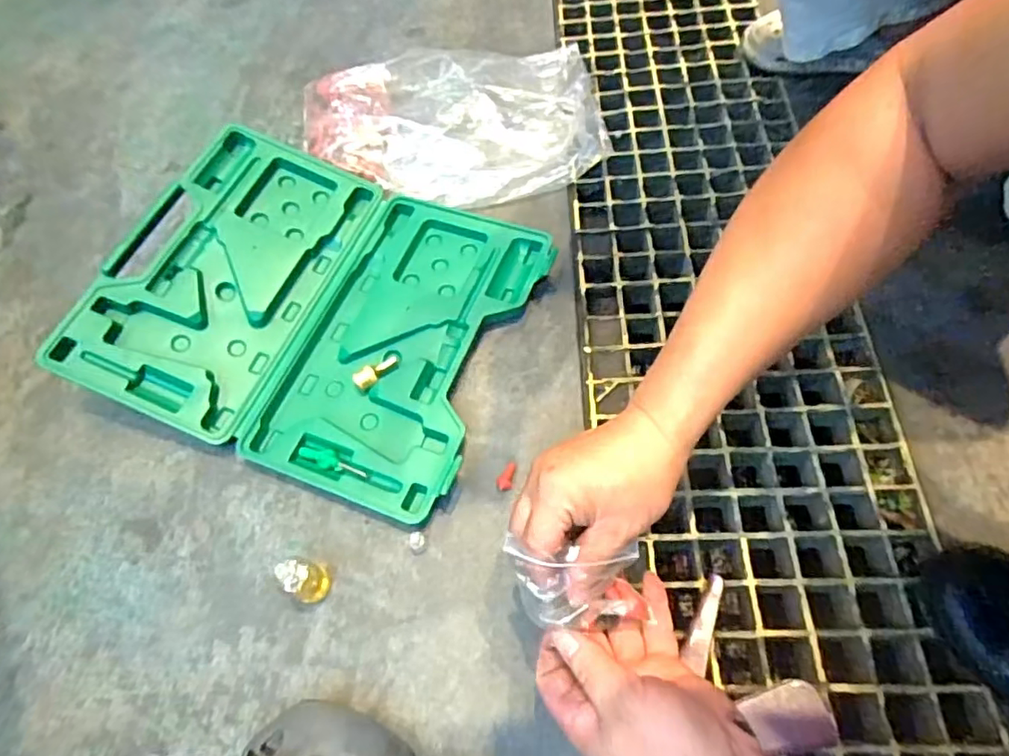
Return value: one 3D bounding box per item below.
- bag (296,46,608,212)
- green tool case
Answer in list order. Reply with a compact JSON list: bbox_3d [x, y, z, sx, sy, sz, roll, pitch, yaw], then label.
[{"bbox_3d":[-0.056,-0.323,0.735,0.365,0.047,0.259,-15,63,-5],"label":"bag"},{"bbox_3d":[-0.190,-0.077,0.605,0.393,0.063,0.332,19,65,12],"label":"green tool case"}]

